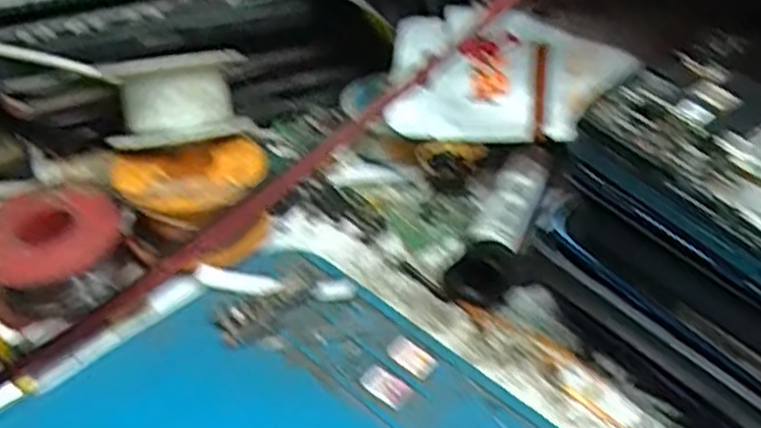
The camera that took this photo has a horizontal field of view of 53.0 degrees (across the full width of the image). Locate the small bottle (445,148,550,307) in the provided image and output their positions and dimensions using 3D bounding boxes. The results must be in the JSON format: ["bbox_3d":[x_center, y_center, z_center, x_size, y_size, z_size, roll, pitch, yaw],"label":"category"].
[{"bbox_3d":[0.046,0.006,0.276,0.018,0.024,0.067,17,45,22],"label":"small bottle"}]

